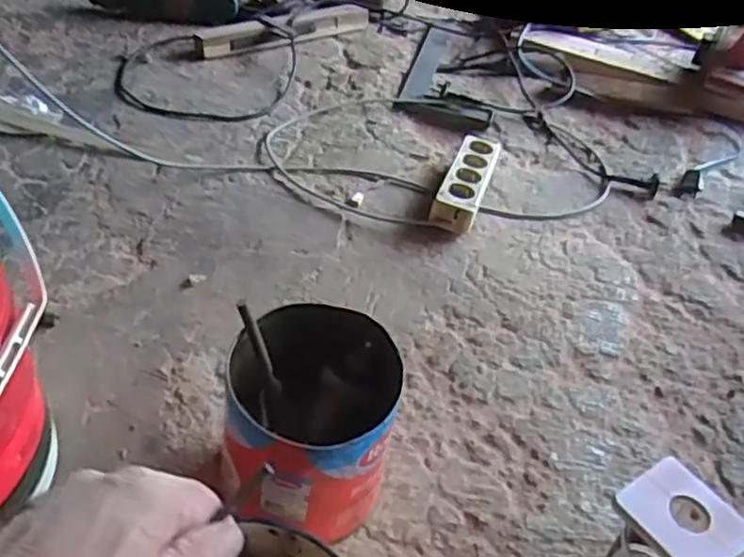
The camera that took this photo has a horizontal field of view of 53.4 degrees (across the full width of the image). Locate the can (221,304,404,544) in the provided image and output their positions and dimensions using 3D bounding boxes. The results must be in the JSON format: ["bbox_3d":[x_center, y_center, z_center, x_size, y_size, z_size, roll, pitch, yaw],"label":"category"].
[{"bbox_3d":[-0.052,0.132,0.655,0.135,0.156,0.162,12,44,5],"label":"can"}]

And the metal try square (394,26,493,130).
[{"bbox_3d":[0.150,-0.369,1.321,0.160,0.014,0.319,14,45,7],"label":"metal try square"}]

